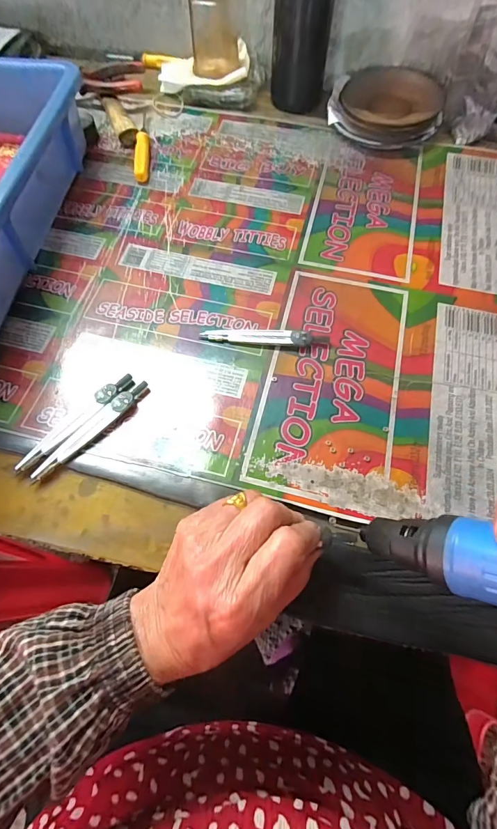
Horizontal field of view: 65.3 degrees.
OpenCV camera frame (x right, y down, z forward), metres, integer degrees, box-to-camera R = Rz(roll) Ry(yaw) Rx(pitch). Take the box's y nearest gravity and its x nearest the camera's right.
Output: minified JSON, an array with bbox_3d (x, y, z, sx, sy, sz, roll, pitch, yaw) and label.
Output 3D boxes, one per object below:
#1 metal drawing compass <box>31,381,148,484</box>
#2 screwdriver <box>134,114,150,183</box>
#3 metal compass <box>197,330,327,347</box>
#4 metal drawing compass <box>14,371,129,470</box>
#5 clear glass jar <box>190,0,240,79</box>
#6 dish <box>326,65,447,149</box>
[{"bbox_3d":[-0.123,0.011,0.303,0.015,0.008,0.107,39,71,15],"label":"metal drawing compass"},{"bbox_3d":[-0.123,-0.315,0.451,0.015,0.014,0.117,-4,66,-3],"label":"screwdriver"},{"bbox_3d":[0.014,-0.070,0.342,0.111,0.010,0.016,5,66,1],"label":"metal compass"},{"bbox_3d":[-0.135,0.004,0.305,0.015,0.008,0.106,42,72,16],"label":"metal drawing compass"},{"bbox_3d":[-0.040,-0.463,0.471,0.054,0.095,0.059,0,66,-1],"label":"clear glass jar"},{"bbox_3d":[0.171,-0.373,0.473,0.124,0.024,0.129,0,66,-1],"label":"dish"}]

